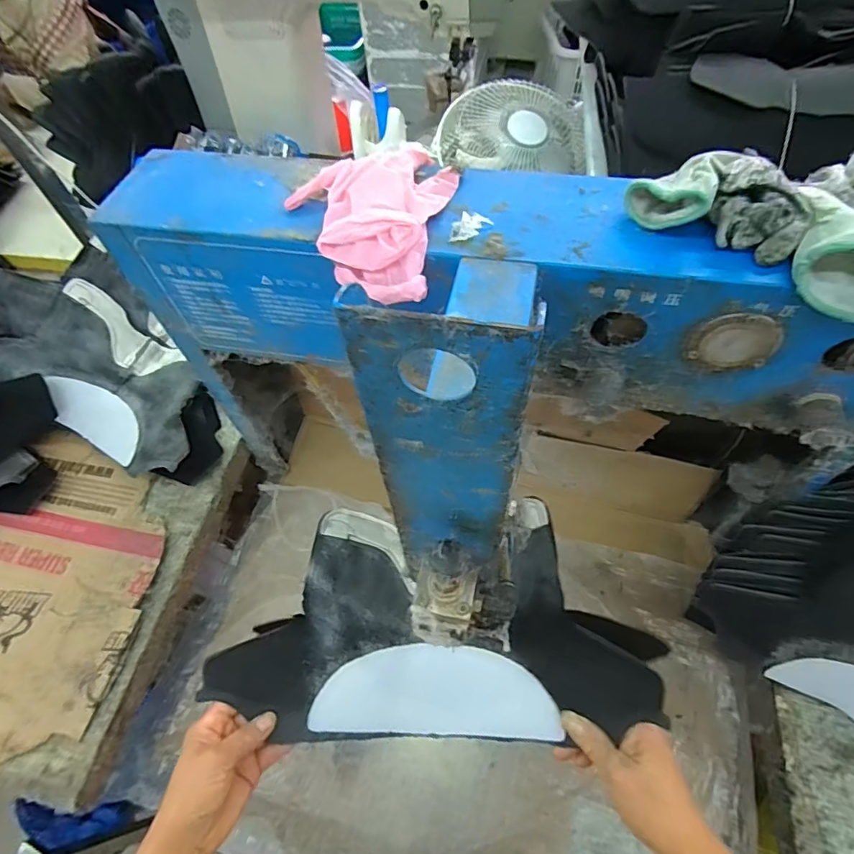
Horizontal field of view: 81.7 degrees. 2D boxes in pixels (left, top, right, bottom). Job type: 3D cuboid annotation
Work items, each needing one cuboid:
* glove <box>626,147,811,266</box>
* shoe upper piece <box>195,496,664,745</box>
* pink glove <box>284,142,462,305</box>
[{"bbox_3d":[0.197,-0.155,0.334,0.110,0.038,0.059,20,61,16],"label":"glove"},{"bbox_3d":[-0.009,0.164,0.440,0.344,0.090,0.192,-2,57,3],"label":"shoe upper piece"},{"bbox_3d":[-0.047,-0.170,0.382,0.125,0.044,0.152,9,59,10],"label":"pink glove"}]

